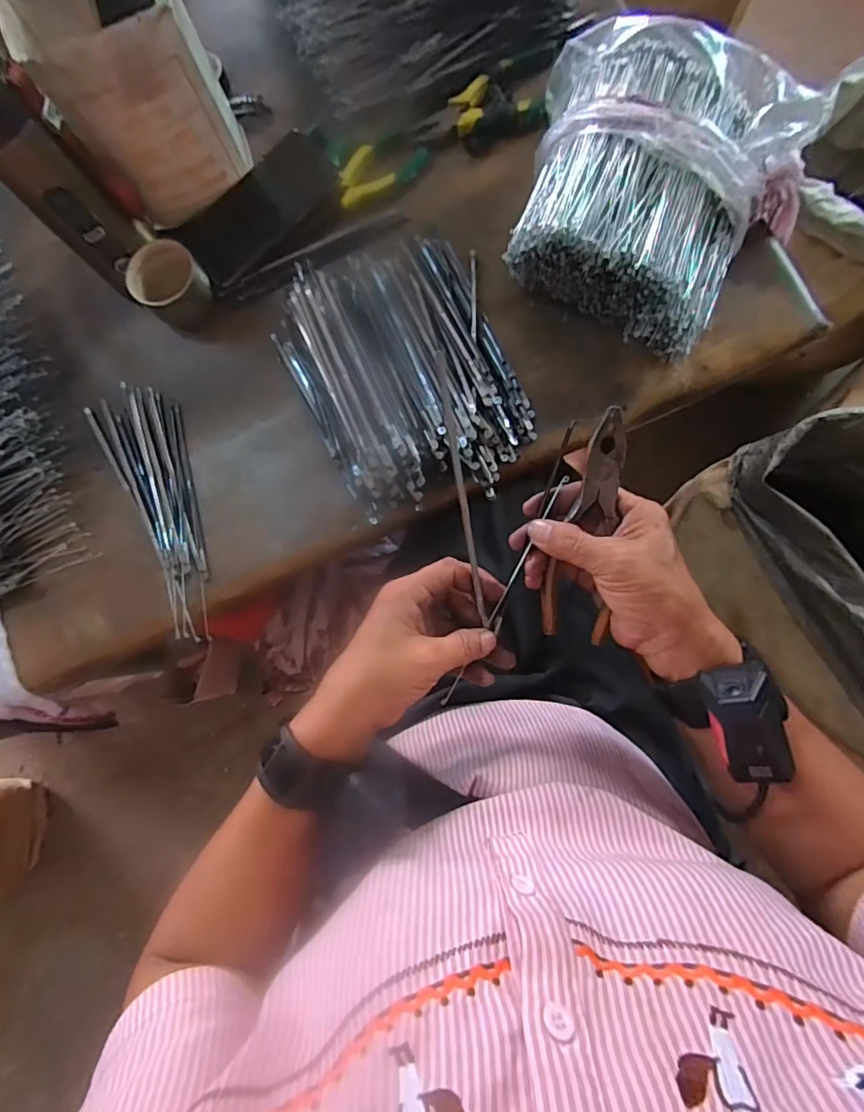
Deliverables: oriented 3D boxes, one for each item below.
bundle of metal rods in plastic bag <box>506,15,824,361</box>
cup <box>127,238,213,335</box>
[{"bbox_3d":[0.171,-0.304,0.427,0.232,0.088,0.206,31,86,8],"label":"bundle of metal rods in plastic bag"},{"bbox_3d":[-0.240,-0.252,0.480,0.057,0.050,0.058,-1,82,5],"label":"cup"}]

